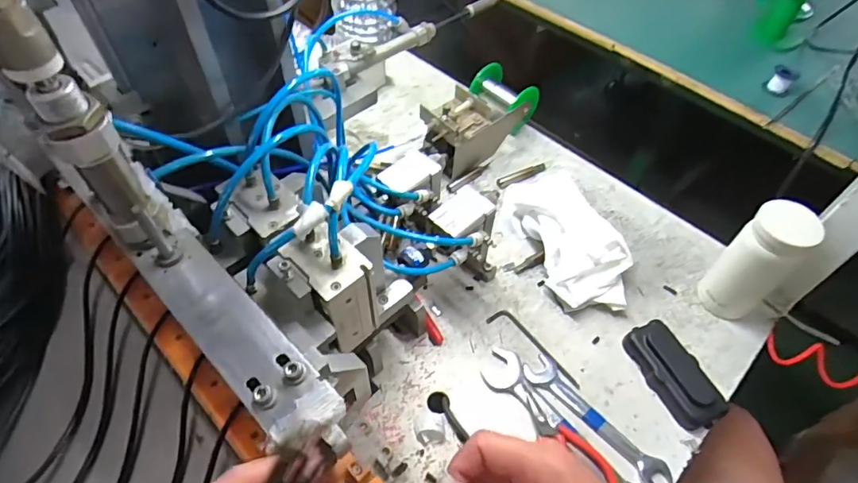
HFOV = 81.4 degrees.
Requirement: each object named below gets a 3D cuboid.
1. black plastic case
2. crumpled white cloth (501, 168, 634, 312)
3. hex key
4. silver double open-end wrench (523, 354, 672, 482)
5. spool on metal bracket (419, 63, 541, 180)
[{"bbox_3d":[0.247,0.131,0.501,0.054,0.023,0.107,-16,55,-14],"label":"black plastic case"},{"bbox_3d":[0.161,-0.003,0.578,0.089,0.051,0.178,-18,55,-15],"label":"crumpled white cloth"},{"bbox_3d":[0.113,0.109,0.524,0.113,0.004,0.022,37,60,23],"label":"hex key"},{"bbox_3d":[0.159,0.170,0.479,0.030,0.004,0.155,-36,62,-25],"label":"silver double open-end wrench"},{"bbox_3d":[0.064,-0.163,0.670,0.169,0.085,0.080,-38,63,-26],"label":"spool on metal bracket"}]

